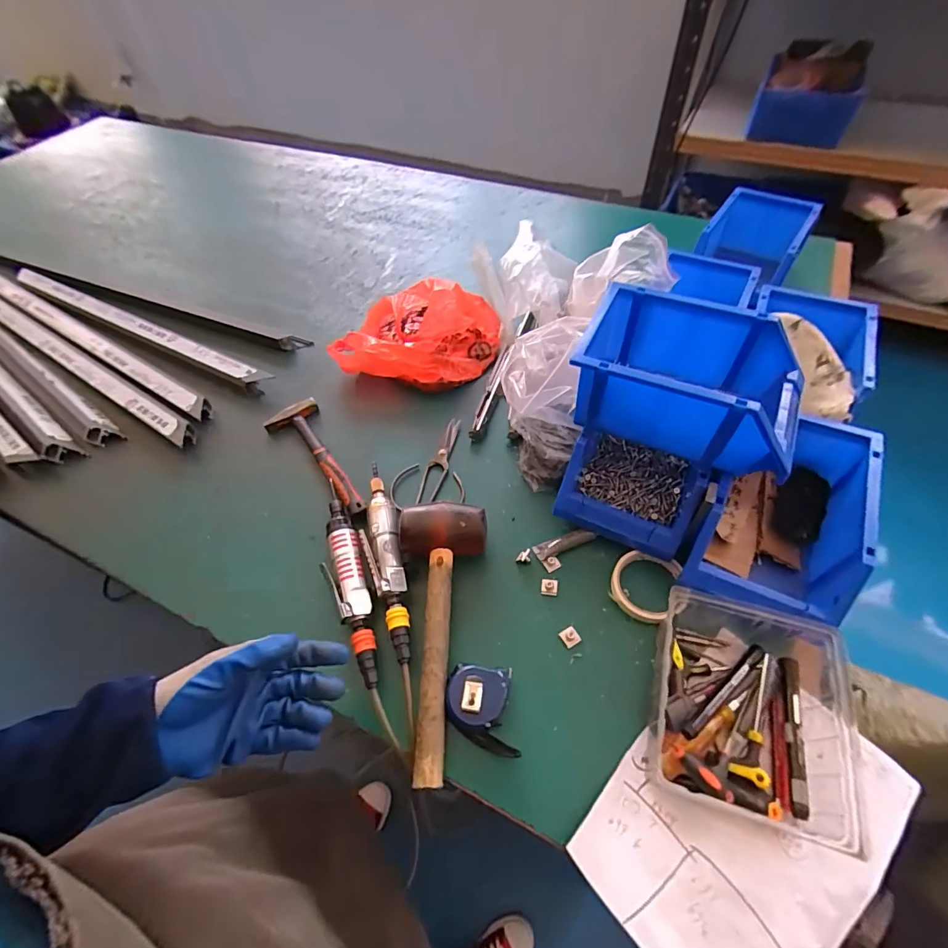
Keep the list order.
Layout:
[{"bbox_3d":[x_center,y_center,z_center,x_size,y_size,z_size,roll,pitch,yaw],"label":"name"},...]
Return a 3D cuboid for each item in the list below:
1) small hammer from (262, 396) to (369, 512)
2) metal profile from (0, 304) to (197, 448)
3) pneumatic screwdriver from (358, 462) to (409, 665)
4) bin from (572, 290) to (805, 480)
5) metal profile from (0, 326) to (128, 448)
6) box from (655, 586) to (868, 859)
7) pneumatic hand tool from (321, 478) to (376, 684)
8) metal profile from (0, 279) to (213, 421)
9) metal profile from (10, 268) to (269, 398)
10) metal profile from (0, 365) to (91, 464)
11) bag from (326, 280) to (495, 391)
[{"bbox_3d":[-0.236,-0.021,0.711,0.085,0.034,0.244,-33,60,-18],"label":"small hammer"},{"bbox_3d":[-0.834,-0.249,0.891,0.899,0.049,0.035,28,61,20],"label":"metal profile"},{"bbox_3d":[-0.120,0.102,0.607,0.048,0.052,0.292,-12,56,-5],"label":"pneumatic screwdriver"},{"bbox_3d":[0.253,-0.108,0.535,0.233,0.106,0.152,20,59,16],"label":"bin"},{"bbox_3d":[-0.867,-0.226,0.874,0.688,0.022,0.046,32,63,22],"label":"metal profile"},{"bbox_3d":[0.266,0.233,0.457,0.158,0.083,0.187,15,58,13],"label":"box"},{"bbox_3d":[-0.164,0.128,0.589,0.044,0.049,0.285,-16,56,-8],"label":"pneumatic hand tool"},{"bbox_3d":[-0.836,-0.296,0.923,0.902,0.046,0.037,27,61,20],"label":"metal profile"},{"bbox_3d":[-0.691,-0.296,0.915,0.735,0.052,0.035,24,60,18],"label":"metal profile"},{"bbox_3d":[-0.946,-0.214,0.877,0.734,0.037,0.047,33,63,23],"label":"metal profile"},{"bbox_3d":[-0.097,-0.261,0.815,0.270,0.127,0.204,3,56,5],"label":"bag"}]

